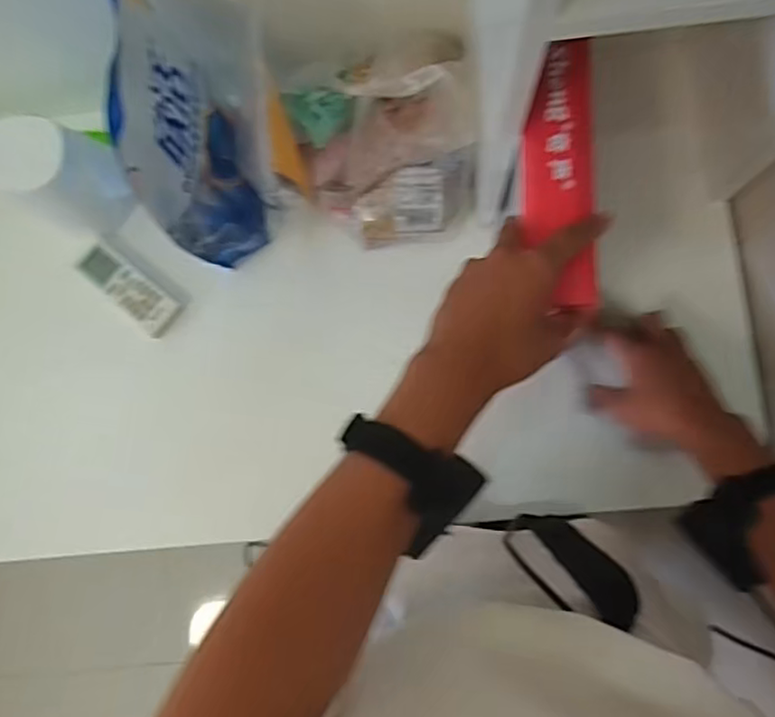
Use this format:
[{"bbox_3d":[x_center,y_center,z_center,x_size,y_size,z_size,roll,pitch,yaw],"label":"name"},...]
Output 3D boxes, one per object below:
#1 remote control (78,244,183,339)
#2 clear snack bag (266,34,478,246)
[{"bbox_3d":[-0.274,-0.072,0.676,0.113,0.023,0.042,37,87,8],"label":"remote control"},{"bbox_3d":[-0.010,-0.199,0.593,0.179,0.146,0.150,-9,82,3],"label":"clear snack bag"}]

